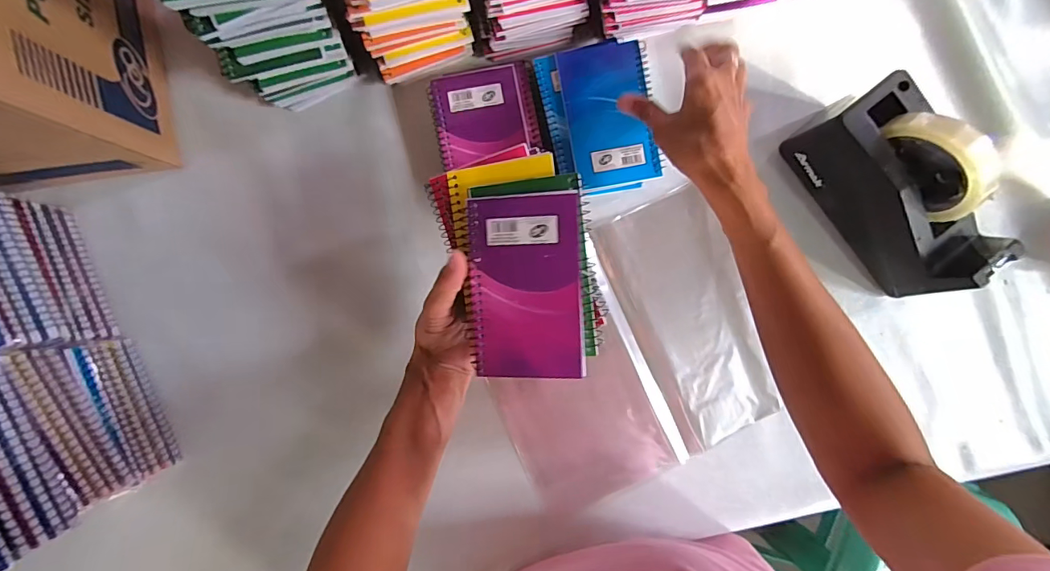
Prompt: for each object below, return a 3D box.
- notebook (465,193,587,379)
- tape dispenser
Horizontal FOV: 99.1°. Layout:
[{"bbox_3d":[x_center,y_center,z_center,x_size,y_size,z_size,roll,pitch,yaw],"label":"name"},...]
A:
[{"bbox_3d":[-0.001,0.002,0.319,0.081,0.004,0.128,-2,95,12],"label":"notebook"},{"bbox_3d":[0.350,-0.085,0.410,0.074,0.127,0.196,-37,92,-2],"label":"tape dispenser"}]

